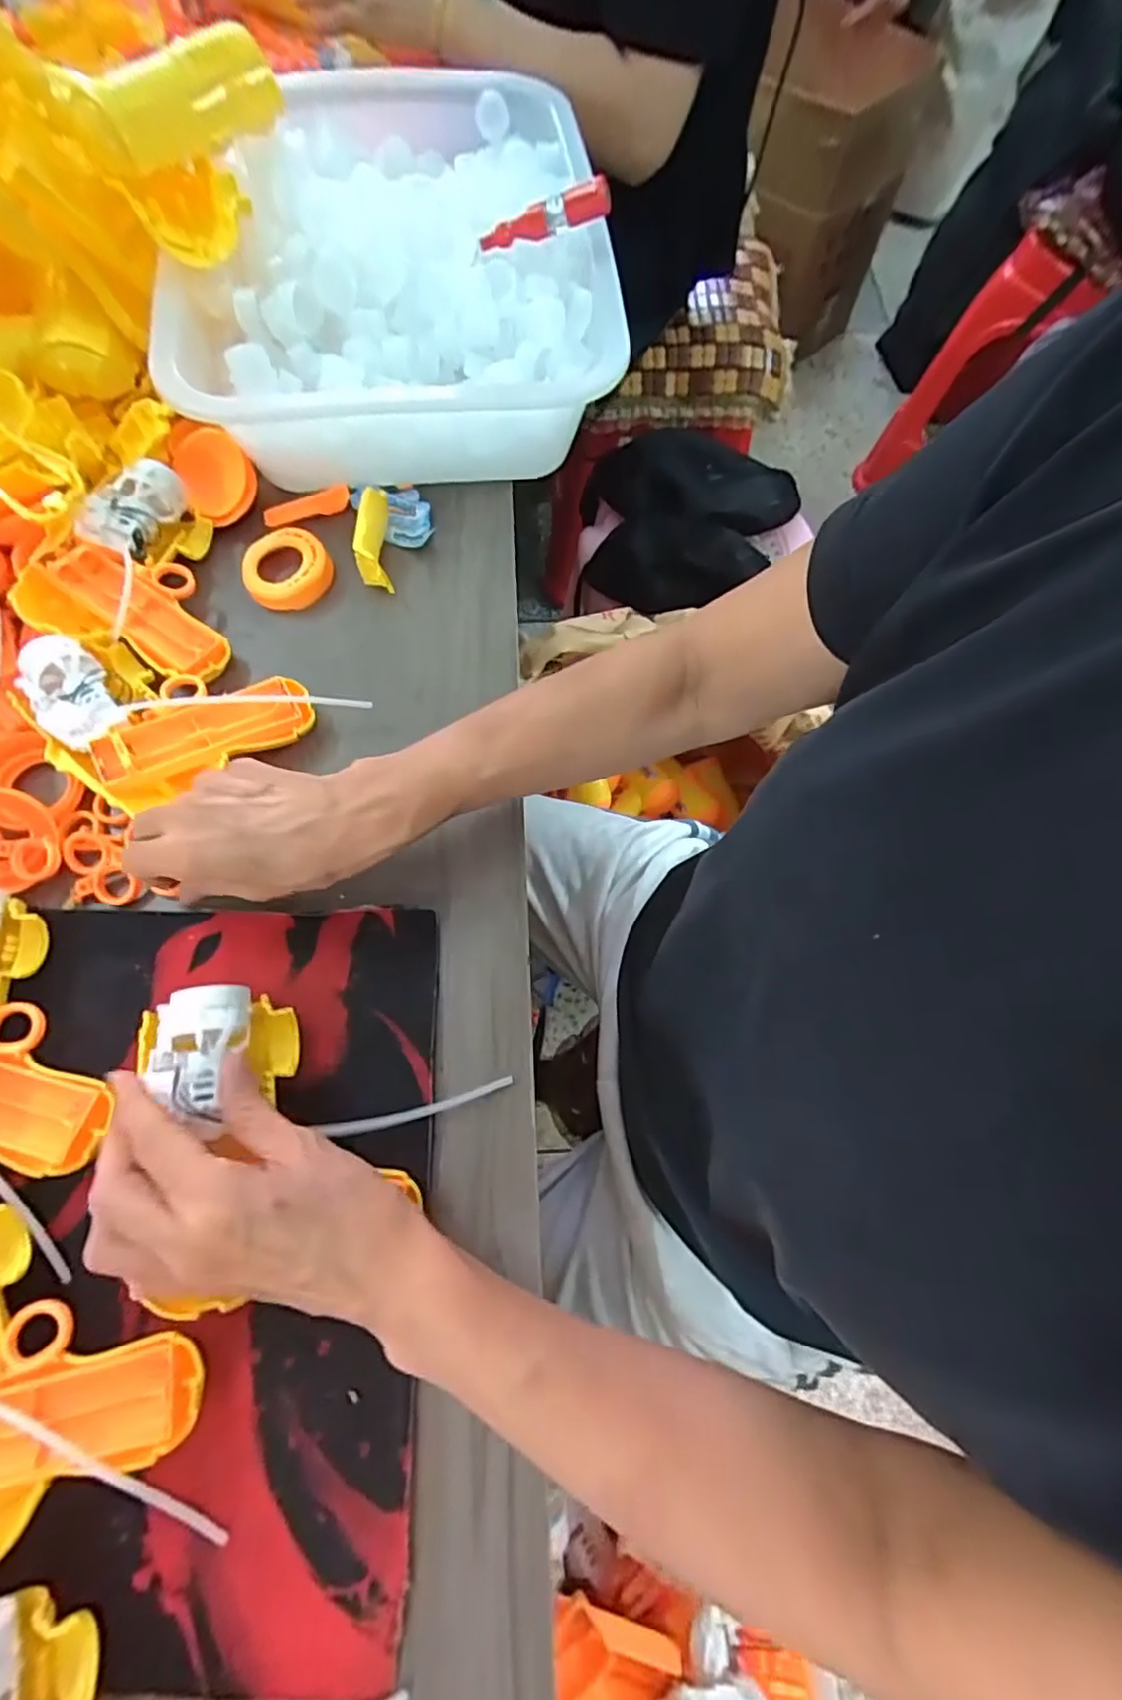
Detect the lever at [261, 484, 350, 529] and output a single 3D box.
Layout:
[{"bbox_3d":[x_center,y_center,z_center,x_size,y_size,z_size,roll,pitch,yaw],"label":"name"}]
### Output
[{"bbox_3d":[-0.184,-0.249,0.464,0.062,0.012,0.016,-25,72,-11],"label":"lever"}]

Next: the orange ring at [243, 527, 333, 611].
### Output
[{"bbox_3d":[-0.190,-0.196,0.440,0.057,0.014,0.060,1,70,-2],"label":"orange ring"}]

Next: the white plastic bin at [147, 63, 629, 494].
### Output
[{"bbox_3d":[-0.116,-0.439,0.485,0.280,0.109,0.377,-6,70,-4],"label":"white plastic bin"}]

